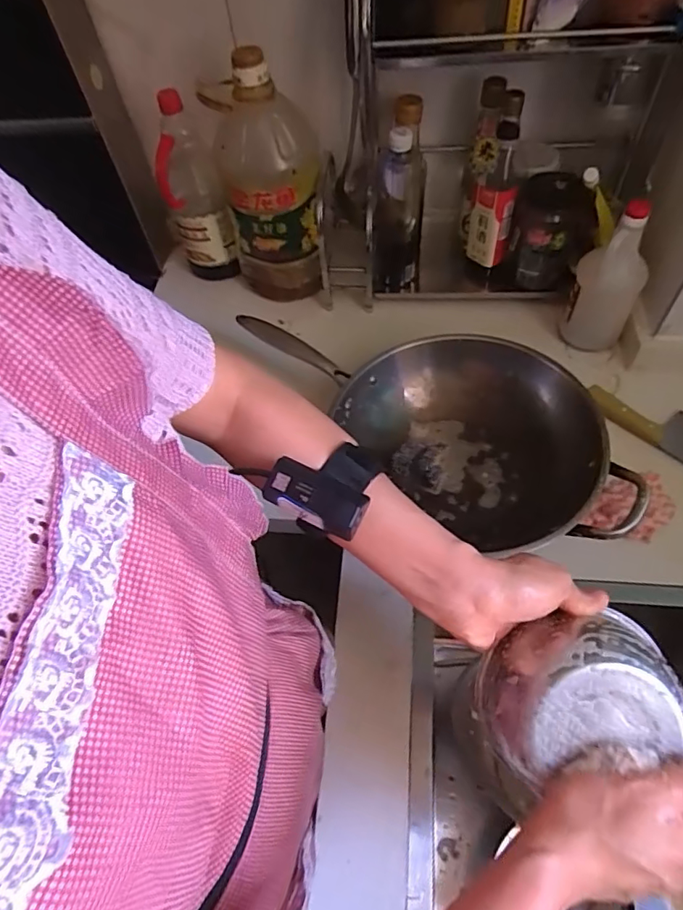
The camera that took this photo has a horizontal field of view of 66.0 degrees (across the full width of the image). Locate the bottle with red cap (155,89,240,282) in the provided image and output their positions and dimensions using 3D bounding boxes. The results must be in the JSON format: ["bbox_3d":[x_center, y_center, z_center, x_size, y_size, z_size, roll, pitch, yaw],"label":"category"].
[{"bbox_3d":[-0.236,-0.415,0.847,0.091,0.274,0.069,-16,57,-6],"label":"bottle with red cap"}]

